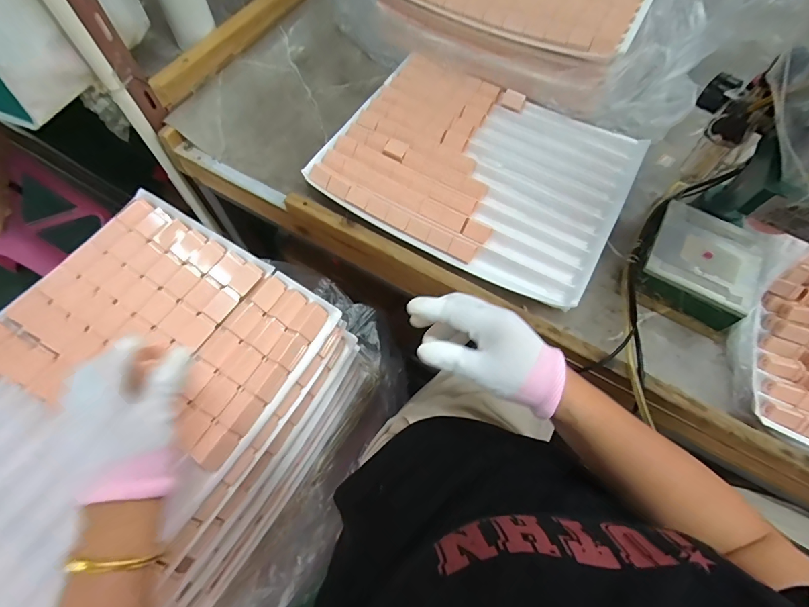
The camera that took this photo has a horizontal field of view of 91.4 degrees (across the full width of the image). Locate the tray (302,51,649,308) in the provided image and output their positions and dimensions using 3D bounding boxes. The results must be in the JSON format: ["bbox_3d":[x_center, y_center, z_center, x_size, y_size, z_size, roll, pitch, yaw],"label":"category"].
[{"bbox_3d":[0.103,-0.186,0.554,0.376,0.044,0.299,29,68,11],"label":"tray"}]

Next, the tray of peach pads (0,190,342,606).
[{"bbox_3d":[-0.300,0.087,0.396,0.300,0.040,0.387,30,69,11],"label":"tray of peach pads"}]

